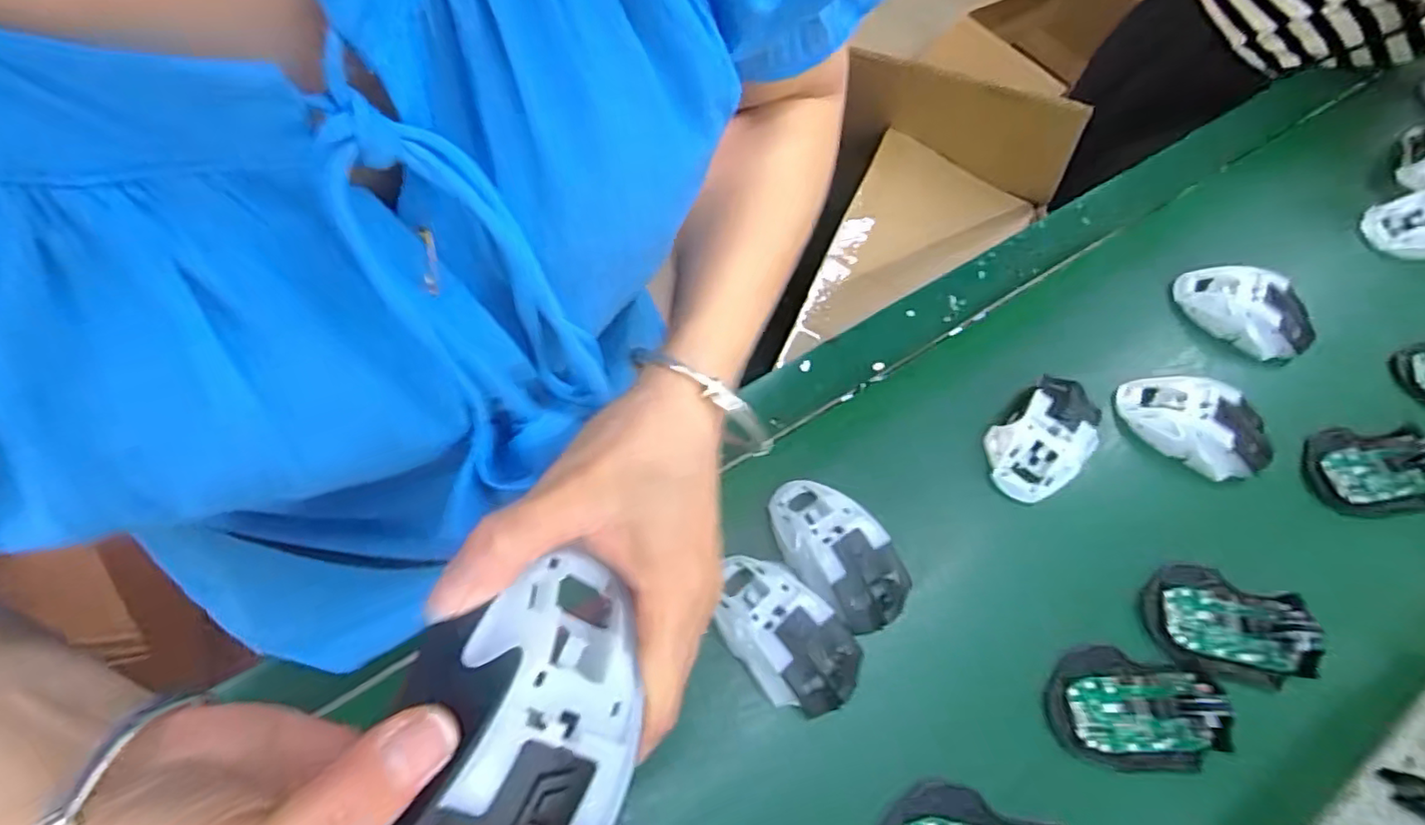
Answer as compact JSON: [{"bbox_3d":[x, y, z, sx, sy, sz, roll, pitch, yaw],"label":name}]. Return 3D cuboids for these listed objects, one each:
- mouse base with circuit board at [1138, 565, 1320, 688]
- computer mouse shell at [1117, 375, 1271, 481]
[{"bbox_3d":[0.364,0.146,0.442,0.108,0.025,0.074,11,64,2],"label":"mouse base with circuit board"},{"bbox_3d":[0.389,0.007,0.509,0.105,0.040,0.059,34,67,12],"label":"computer mouse shell"}]

